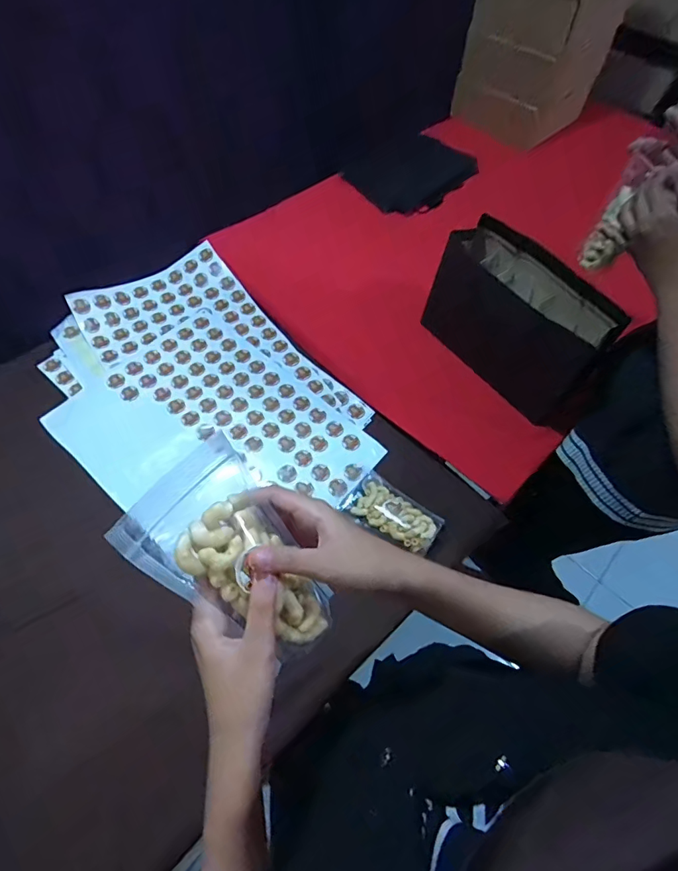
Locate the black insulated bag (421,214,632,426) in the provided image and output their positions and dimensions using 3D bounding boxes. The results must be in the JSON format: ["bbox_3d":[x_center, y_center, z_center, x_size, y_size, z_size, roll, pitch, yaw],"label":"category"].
[{"bbox_3d":[0.298,-0.195,0.790,0.111,0.203,0.291,-33,68,-20],"label":"black insulated bag"}]

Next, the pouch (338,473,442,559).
[{"bbox_3d":[0.082,0.123,0.722,0.149,0.037,0.087,35,64,15],"label":"pouch"}]

